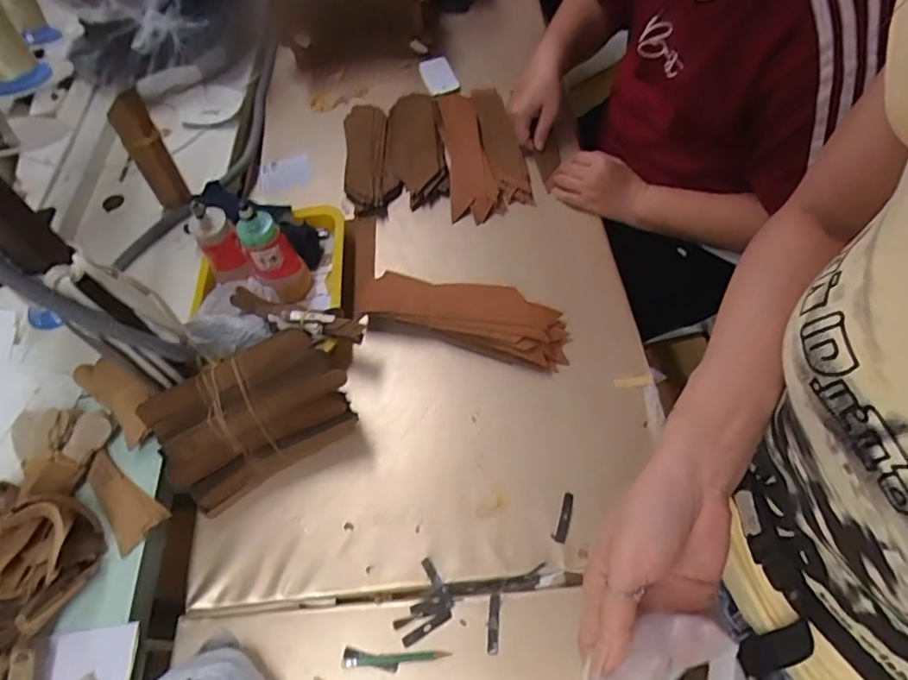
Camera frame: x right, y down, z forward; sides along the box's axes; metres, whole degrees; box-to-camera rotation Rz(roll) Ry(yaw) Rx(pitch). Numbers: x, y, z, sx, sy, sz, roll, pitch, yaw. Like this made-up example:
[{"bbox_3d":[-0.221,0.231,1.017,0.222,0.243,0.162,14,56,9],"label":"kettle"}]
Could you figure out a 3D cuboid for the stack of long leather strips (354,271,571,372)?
[{"bbox_3d":[0.014,-0.033,0.735,0.262,0.043,0.084,15,60,14],"label":"stack of long leather strips"}]

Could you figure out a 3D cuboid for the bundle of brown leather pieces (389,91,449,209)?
[{"bbox_3d":[-0.061,-0.318,0.896,0.083,0.057,0.246,-8,57,0],"label":"bundle of brown leather pieces"}]

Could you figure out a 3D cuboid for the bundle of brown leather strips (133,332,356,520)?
[{"bbox_3d":[-0.225,0.079,0.641,0.204,0.103,0.131,-29,60,-13],"label":"bundle of brown leather strips"}]

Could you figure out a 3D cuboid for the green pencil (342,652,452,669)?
[{"bbox_3d":[-0.056,0.306,0.551,0.103,0.004,0.008,-6,57,1],"label":"green pencil"}]

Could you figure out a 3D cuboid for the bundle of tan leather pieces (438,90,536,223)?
[{"bbox_3d":[0.043,-0.311,0.906,0.120,0.028,0.292,-8,57,0],"label":"bundle of tan leather pieces"}]

